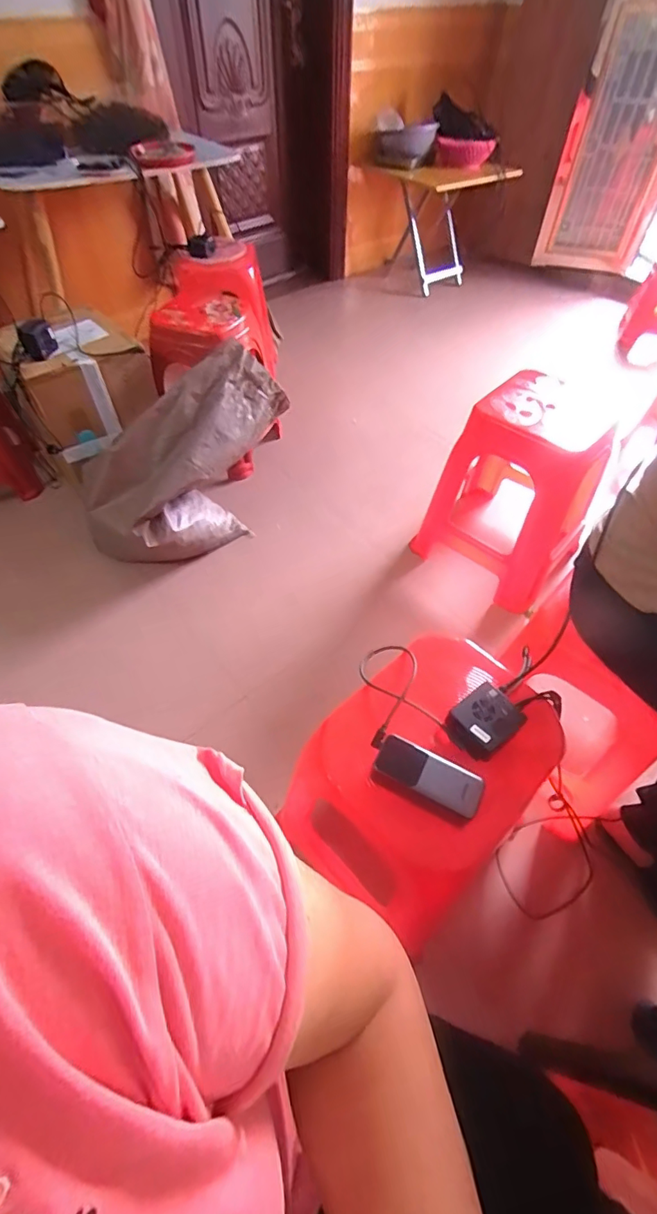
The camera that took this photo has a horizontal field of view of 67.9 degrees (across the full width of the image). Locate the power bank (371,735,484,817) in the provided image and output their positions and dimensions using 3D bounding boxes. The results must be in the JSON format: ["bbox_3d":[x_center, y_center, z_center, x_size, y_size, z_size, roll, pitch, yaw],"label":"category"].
[{"bbox_3d":[0.122,0.203,0.593,0.129,0.021,0.050,22,56,15],"label":"power bank"}]

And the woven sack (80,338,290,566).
[{"bbox_3d":[-0.387,-0.395,1.375,0.595,0.441,0.322,-25,57,-19],"label":"woven sack"}]

